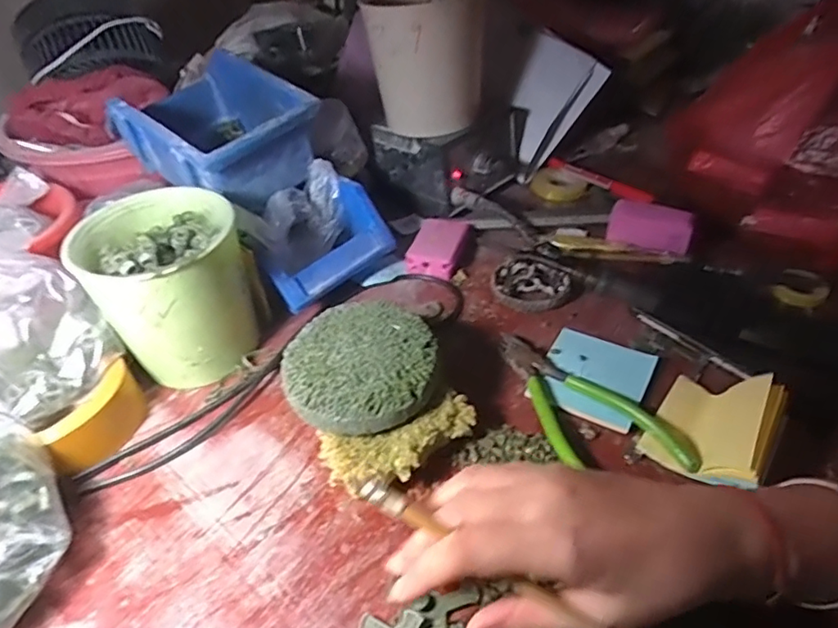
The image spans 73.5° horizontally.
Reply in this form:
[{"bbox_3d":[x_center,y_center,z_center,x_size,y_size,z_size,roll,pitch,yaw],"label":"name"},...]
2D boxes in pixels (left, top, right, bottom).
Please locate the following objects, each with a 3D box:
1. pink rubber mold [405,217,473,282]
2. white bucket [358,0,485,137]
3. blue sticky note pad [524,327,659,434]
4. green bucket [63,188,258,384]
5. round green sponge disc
[{"bbox_3d":[0.020,-0.067,0.552,0.049,0.020,0.078,10,44,15],"label":"pink rubber mold"},{"bbox_3d":[0.008,-0.251,0.559,0.105,0.124,0.114,-2,42,2],"label":"white bucket"},{"bbox_3d":[0.132,0.045,0.424,0.074,0.007,0.078,21,47,24],"label":"blue sticky note pad"},{"bbox_3d":[-0.189,-0.018,0.440,0.107,0.120,0.111,-2,42,2],"label":"green bucket"},{"bbox_3d":[-0.040,0.032,0.383,0.101,0.020,0.099,-2,42,2],"label":"round green sponge disc"}]

